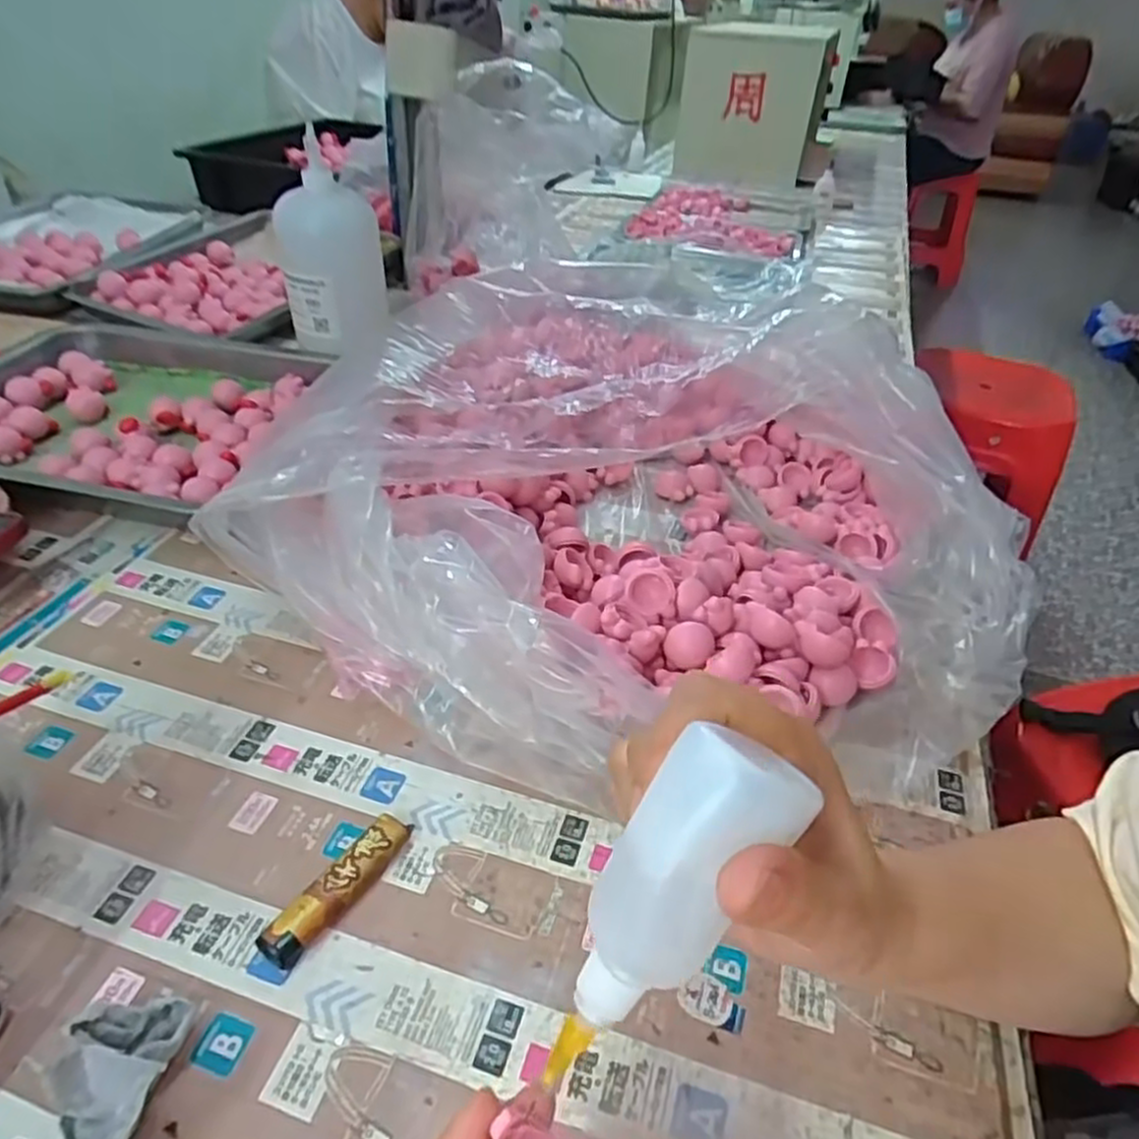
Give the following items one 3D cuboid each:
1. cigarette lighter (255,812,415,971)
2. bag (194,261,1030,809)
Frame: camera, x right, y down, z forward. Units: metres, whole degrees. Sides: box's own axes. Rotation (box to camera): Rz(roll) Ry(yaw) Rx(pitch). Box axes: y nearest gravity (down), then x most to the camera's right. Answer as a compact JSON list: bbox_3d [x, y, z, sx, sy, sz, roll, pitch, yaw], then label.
[{"bbox_3d":[-0.109,0.150,0.353,0.020,0.013,0.082,24,43,25],"label":"cigarette lighter"},{"bbox_3d":[0.048,-0.081,0.568,0.500,0.138,0.512,4,38,2],"label":"bag"}]

